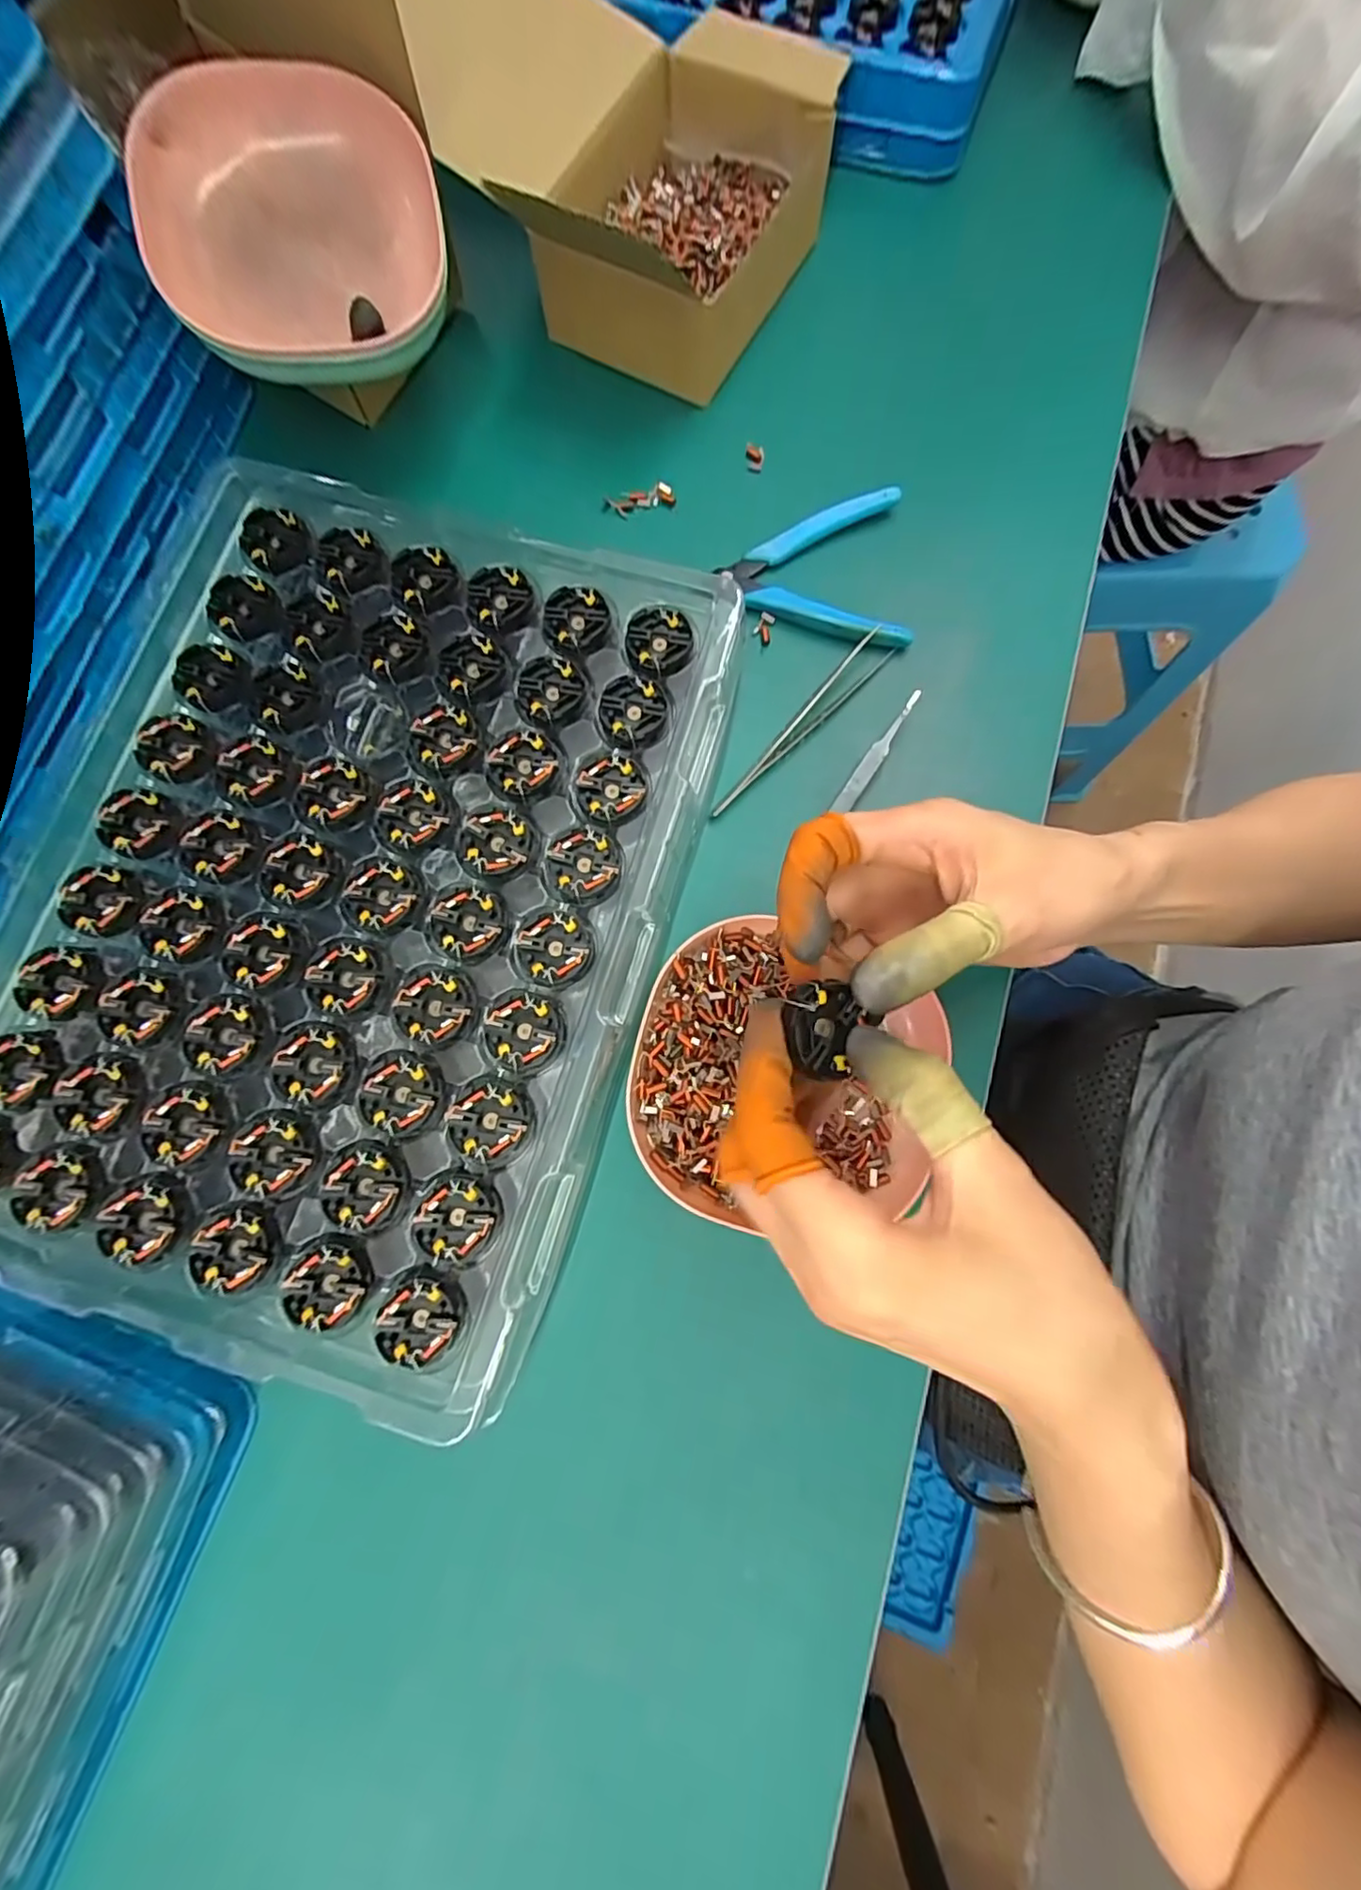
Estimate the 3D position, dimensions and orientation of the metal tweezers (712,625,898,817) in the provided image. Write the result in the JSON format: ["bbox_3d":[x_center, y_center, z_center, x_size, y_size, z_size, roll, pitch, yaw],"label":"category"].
[{"bbox_3d":[0.064,-0.116,0.329,0.015,0.014,0.131,43,82,7],"label":"metal tweezers"}]

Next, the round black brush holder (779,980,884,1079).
[{"bbox_3d":[0.049,0.026,0.200,0.030,0.012,0.030,0,75,0],"label":"round black brush holder"}]

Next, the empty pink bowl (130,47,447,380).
[{"bbox_3d":[-0.184,-0.343,0.313,0.130,0.048,0.134,-8,93,-8],"label":"empty pink bowl"}]

